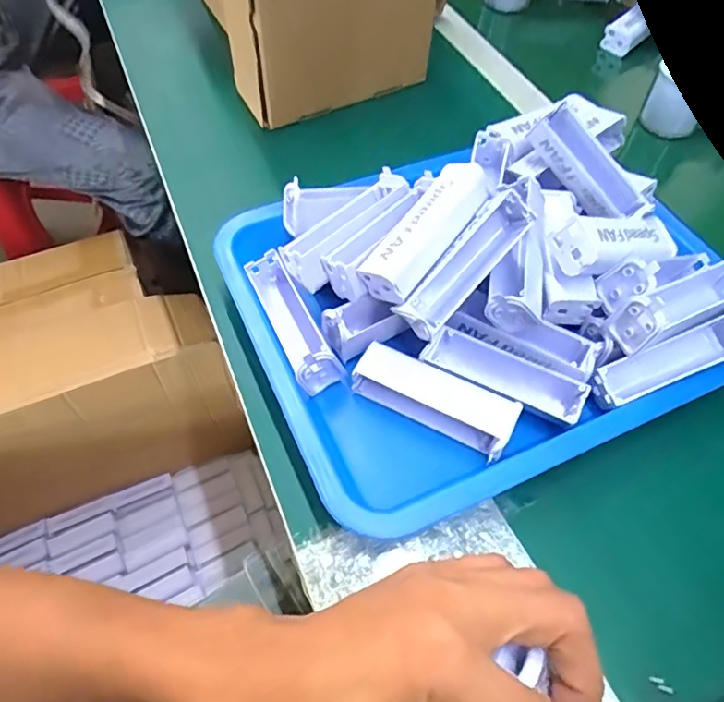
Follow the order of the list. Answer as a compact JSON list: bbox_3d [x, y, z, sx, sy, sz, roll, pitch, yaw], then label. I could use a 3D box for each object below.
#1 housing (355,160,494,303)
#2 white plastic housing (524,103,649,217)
[{"bbox_3d":[0.042,-0.077,0.358,0.036,0.020,0.104,35,78,20],"label":"housing"},{"bbox_3d":[0.160,-0.129,0.403,0.031,0.024,0.091,-40,88,-25],"label":"white plastic housing"}]

